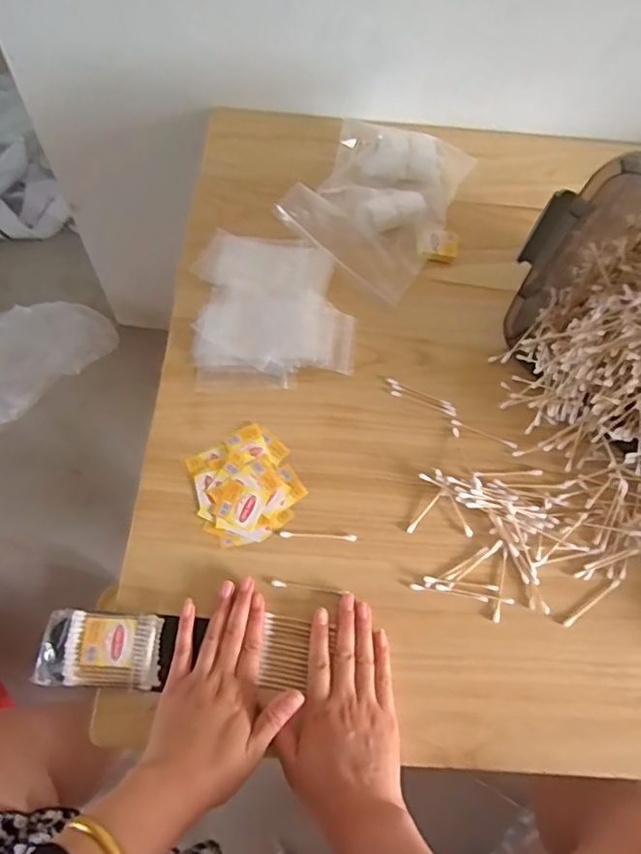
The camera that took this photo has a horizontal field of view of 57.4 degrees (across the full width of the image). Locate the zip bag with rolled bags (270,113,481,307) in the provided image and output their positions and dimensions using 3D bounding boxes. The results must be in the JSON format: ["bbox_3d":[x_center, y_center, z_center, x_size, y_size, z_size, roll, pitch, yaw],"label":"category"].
[{"bbox_3d":[0.076,-0.290,0.721,0.186,0.050,0.247,31,66,12],"label":"zip bag with rolled bags"}]

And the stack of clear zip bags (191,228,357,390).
[{"bbox_3d":[-0.053,-0.137,0.656,0.170,0.018,0.183,-4,73,-6],"label":"stack of clear zip bags"}]

